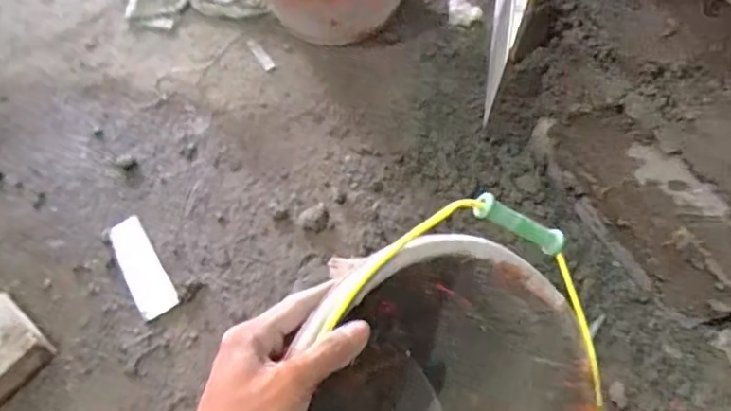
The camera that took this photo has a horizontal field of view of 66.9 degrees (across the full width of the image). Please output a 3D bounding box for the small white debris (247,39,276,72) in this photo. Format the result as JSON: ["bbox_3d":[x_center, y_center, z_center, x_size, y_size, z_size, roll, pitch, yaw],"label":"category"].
[{"bbox_3d":[-0.149,-0.215,0.788,0.018,0.004,0.066,-30,68,-13],"label":"small white debris"}]

